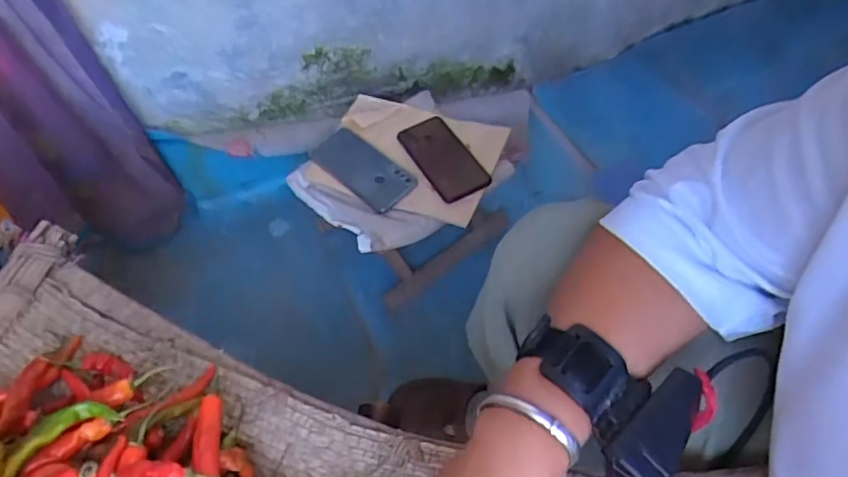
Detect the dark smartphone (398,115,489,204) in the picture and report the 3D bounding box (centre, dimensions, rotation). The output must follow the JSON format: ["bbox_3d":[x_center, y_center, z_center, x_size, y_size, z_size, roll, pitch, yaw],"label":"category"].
[{"bbox_3d":[0.027,-0.121,0.843,0.081,0.016,0.170,-25,56,-15],"label":"dark smartphone"}]

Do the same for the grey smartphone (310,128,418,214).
[{"bbox_3d":[-0.089,-0.103,0.828,0.161,0.015,0.077,40,69,22],"label":"grey smartphone"}]

